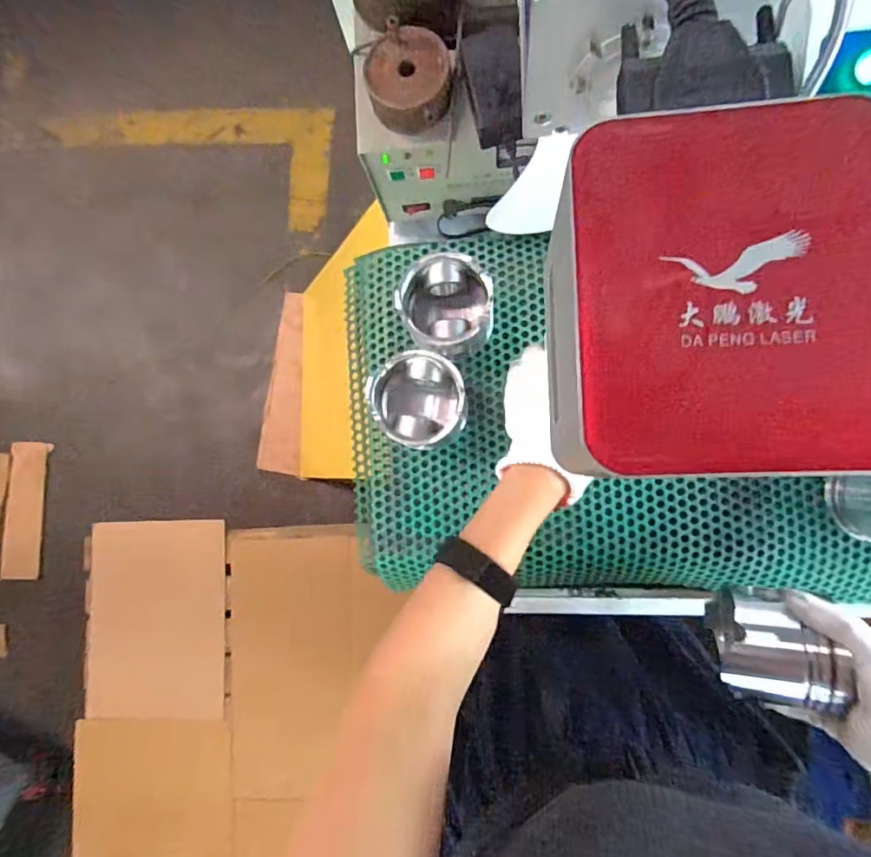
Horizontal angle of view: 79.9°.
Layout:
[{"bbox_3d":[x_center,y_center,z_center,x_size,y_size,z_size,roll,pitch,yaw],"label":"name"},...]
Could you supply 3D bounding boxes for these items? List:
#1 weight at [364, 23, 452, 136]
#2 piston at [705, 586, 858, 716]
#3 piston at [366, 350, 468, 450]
[{"bbox_3d":[-0.023,-0.301,0.451,0.070,0.039,0.069,-1,85,7],"label":"weight"},{"bbox_3d":[0.279,0.180,0.443,0.076,0.095,0.084,2,86,7],"label":"piston"},{"bbox_3d":[-0.014,-0.029,0.533,0.088,0.077,0.088,-1,85,7],"label":"piston"}]

